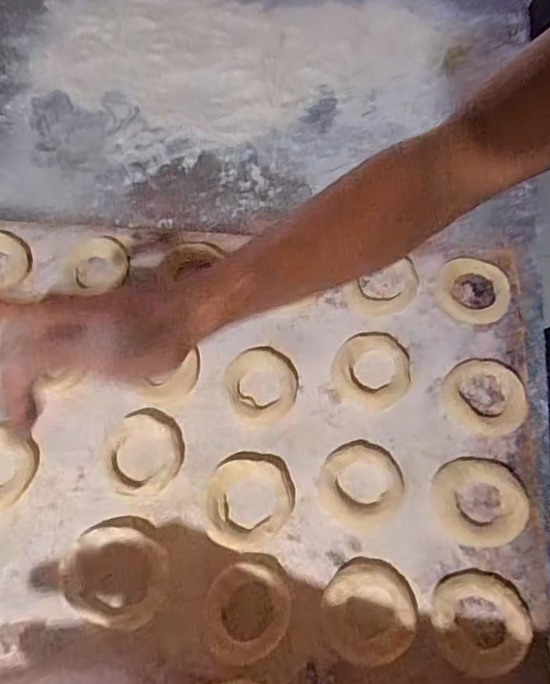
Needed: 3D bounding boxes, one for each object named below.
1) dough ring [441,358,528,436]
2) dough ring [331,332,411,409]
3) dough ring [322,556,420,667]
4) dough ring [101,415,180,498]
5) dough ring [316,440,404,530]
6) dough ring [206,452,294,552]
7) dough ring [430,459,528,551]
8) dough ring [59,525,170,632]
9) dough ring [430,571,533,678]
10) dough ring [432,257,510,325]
[{"bbox_3d":[0.163,0.042,0.446,0.061,0.007,0.060,-1,65,2],"label":"dough ring"},{"bbox_3d":[0.078,0.020,0.459,0.061,0.017,0.061,-1,65,2],"label":"dough ring"},{"bbox_3d":[0.063,0.181,0.387,0.061,0.010,0.063,-1,65,2],"label":"dough ring"},{"bbox_3d":[-0.103,0.085,0.438,0.058,0.012,0.058,-1,65,2],"label":"dough ring"},{"bbox_3d":[0.063,0.106,0.424,0.060,0.011,0.064,-1,65,2],"label":"dough ring"},{"bbox_3d":[-0.019,0.116,0.421,0.061,0.011,0.071,12,66,8],"label":"dough ring"},{"bbox_3d":[0.147,0.115,0.414,0.066,0.012,0.061,-1,65,2],"label":"dough ring"},{"bbox_3d":[-0.113,0.164,0.401,0.074,0.008,0.065,2,65,3],"label":"dough ring"},{"bbox_3d":[0.136,0.186,0.380,0.060,0.014,0.060,-1,65,2],"label":"dough ring"},{"bbox_3d":[0.167,-0.044,0.488,0.061,0.005,0.062,-1,65,2],"label":"dough ring"}]

